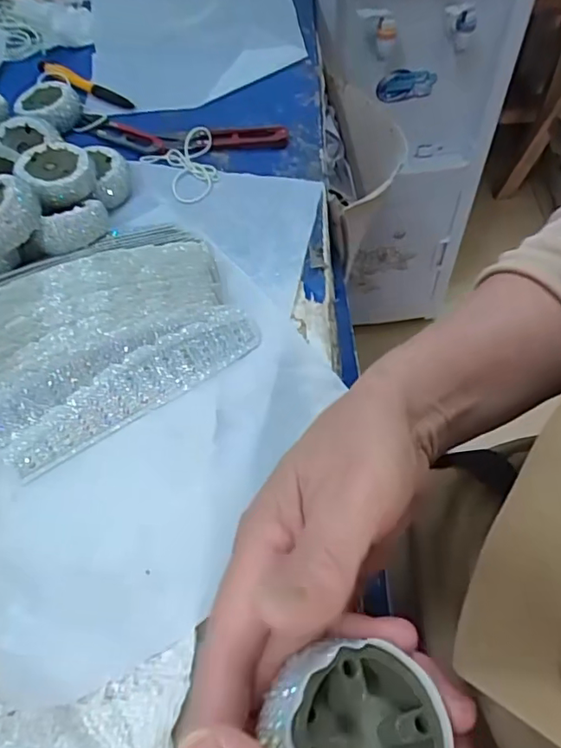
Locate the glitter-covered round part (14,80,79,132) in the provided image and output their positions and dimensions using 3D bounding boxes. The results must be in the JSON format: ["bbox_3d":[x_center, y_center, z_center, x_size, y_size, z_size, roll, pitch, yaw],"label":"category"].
[{"bbox_3d":[-0.200,-0.230,0.478,0.050,0.020,0.047,-1,56,1],"label":"glitter-covered round part"}]

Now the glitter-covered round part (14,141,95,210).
[{"bbox_3d":[-0.158,-0.140,0.396,0.048,0.027,0.052,-1,56,1],"label":"glitter-covered round part"}]

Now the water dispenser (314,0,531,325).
[{"bbox_3d":[0.167,-0.415,0.911,0.262,0.701,0.240,-10,56,-5],"label":"water dispenser"}]

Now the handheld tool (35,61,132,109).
[{"bbox_3d":[-0.179,-0.265,0.512,0.115,0.015,0.015,27,61,19],"label":"handheld tool"}]

